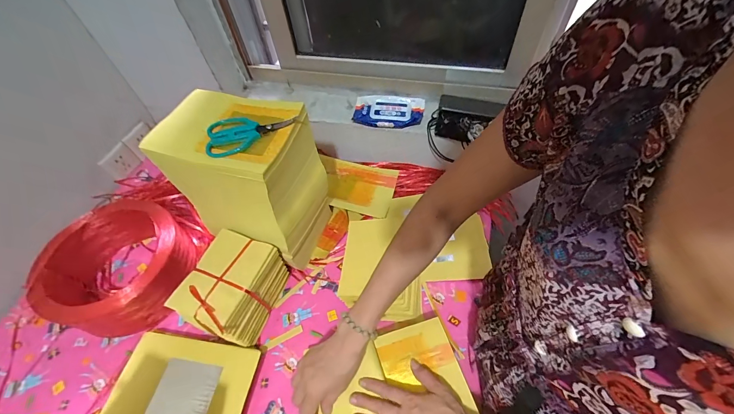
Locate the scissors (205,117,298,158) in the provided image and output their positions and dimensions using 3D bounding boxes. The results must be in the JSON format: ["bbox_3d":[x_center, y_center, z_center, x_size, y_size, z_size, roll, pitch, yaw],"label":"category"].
[{"bbox_3d":[-0.193,-0.124,0.519,0.146,0.017,0.077,-10,52,-3],"label":"scissors"}]

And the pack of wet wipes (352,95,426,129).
[{"bbox_3d":[0.051,-0.235,0.774,0.173,0.029,0.097,10,54,12],"label":"pack of wet wipes"}]

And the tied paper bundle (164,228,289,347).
[{"bbox_3d":[-0.251,0.159,0.609,0.119,0.149,0.166,15,55,16],"label":"tied paper bundle"}]

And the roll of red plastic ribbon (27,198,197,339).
[{"bbox_3d":[-0.527,0.128,0.672,0.253,0.139,0.239,-2,52,3],"label":"roll of red plastic ribbon"}]

